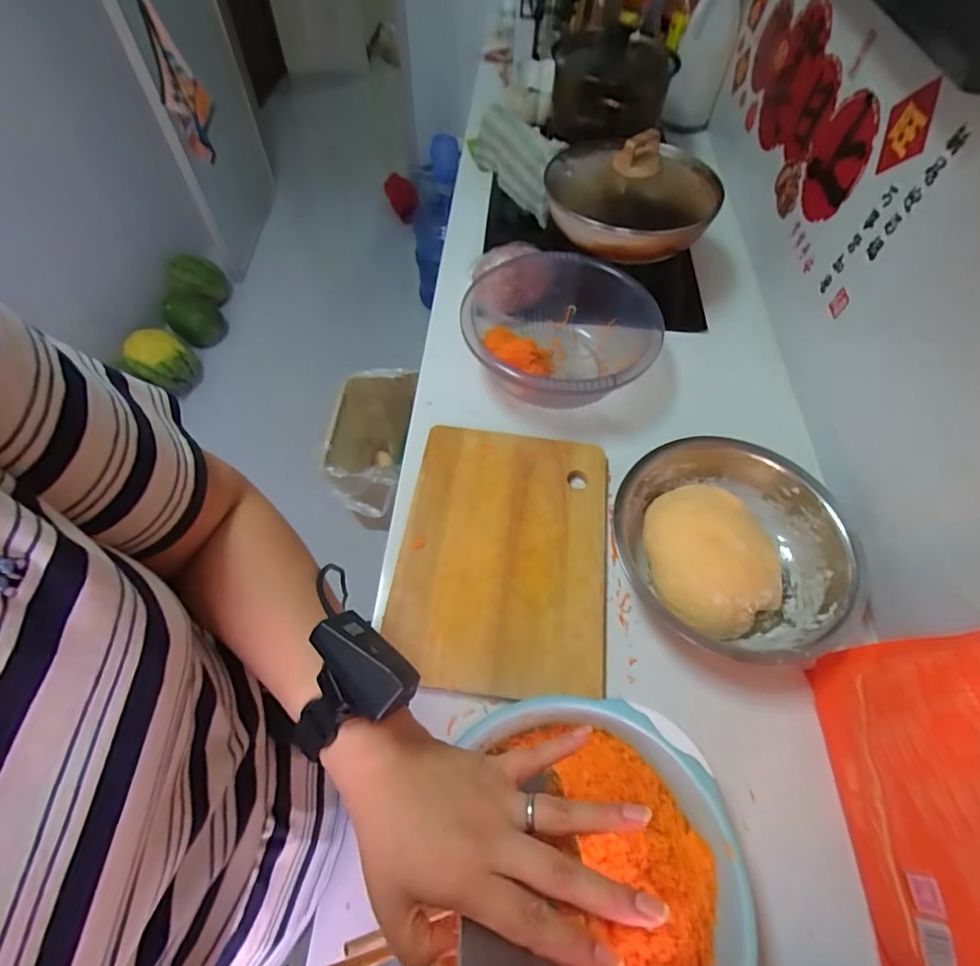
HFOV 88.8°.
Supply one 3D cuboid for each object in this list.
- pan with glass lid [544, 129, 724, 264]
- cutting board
[{"bbox_3d":[0.236,-0.488,0.821,0.278,0.125,0.255,11,58,4],"label":"pan with glass lid"},{"bbox_3d":[0.019,0.080,0.631,0.254,0.023,0.344,8,58,2],"label":"cutting board"}]

